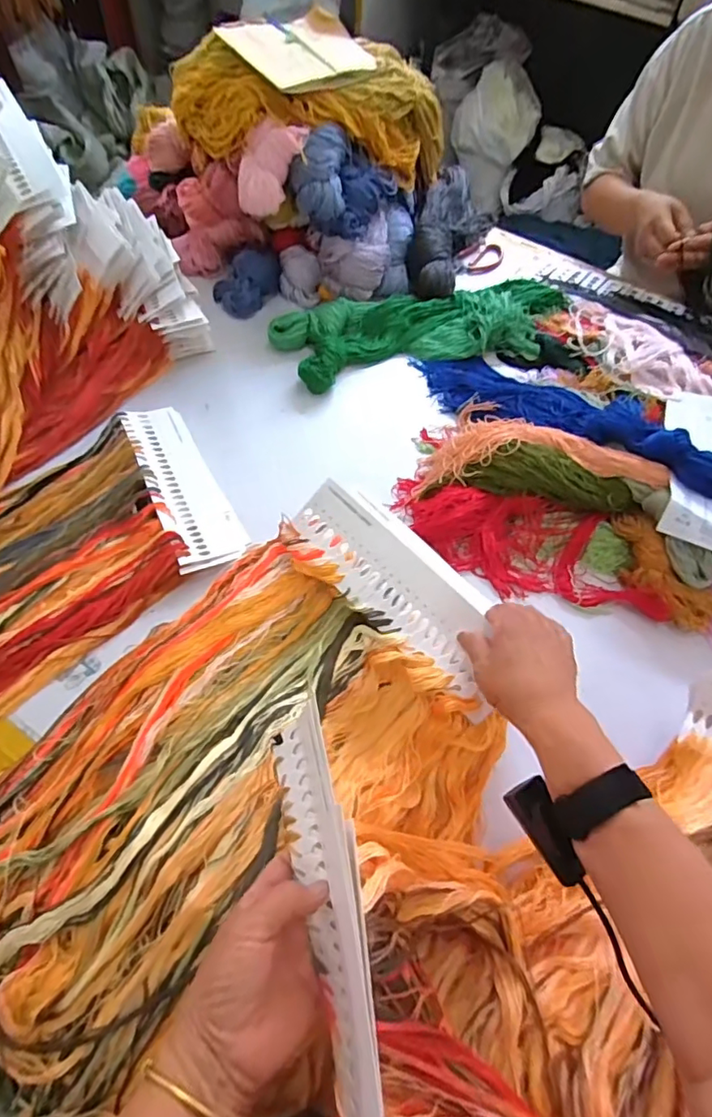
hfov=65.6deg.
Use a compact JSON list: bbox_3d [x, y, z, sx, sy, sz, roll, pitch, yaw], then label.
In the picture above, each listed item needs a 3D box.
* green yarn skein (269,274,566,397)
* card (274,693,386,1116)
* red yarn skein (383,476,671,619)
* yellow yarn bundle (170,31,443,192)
[{"bbox_3d":[0.122,-0.376,0.897,0.507,0.052,0.155,-14,62,-10],"label":"green yarn skein"},{"bbox_3d":[-0.012,0.217,0.320,0.015,0.083,0.269,5,50,-26],"label":"card"},{"bbox_3d":[0.214,-0.021,0.703,0.348,0.052,0.126,16,61,7],"label":"red yarn skein"},{"bbox_3d":[-0.051,-0.669,0.848,0.425,0.179,0.160,-13,62,-10],"label":"yellow yarn bundle"}]

